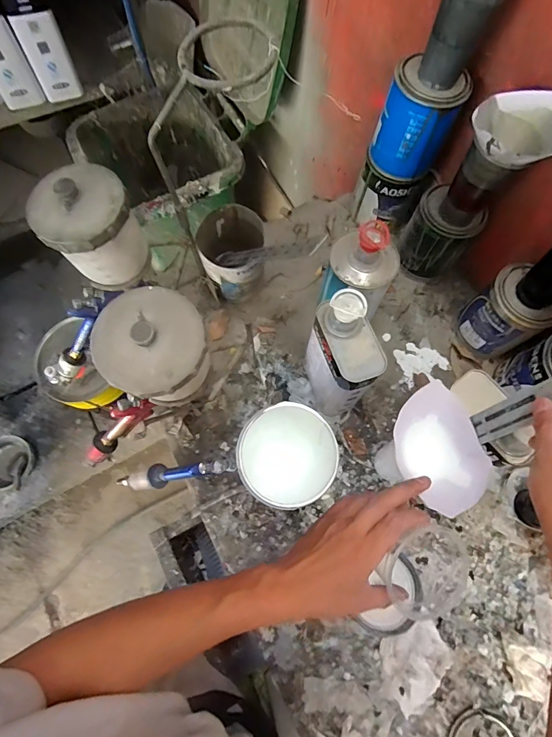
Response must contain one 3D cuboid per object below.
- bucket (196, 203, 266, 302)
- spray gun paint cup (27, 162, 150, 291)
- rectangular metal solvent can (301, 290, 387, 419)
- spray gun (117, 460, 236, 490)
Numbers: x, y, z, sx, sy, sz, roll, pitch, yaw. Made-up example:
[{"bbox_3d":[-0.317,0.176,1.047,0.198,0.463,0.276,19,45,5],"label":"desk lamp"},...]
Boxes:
[{"bbox_3d":[-0.070,-0.177,0.624,0.095,0.151,0.104,1,72,-2],"label":"bucket"},{"bbox_3d":[-0.206,-0.153,0.444,0.099,0.125,0.086,-43,78,-14],"label":"spray gun paint cup"},{"bbox_3d":[0.095,-0.010,0.555,0.068,0.217,0.123,-18,73,-8],"label":"rectangular metal solvent can"},{"bbox_3d":[-0.153,0.154,0.563,0.033,0.272,0.032,15,64,-44],"label":"spray gun"}]

